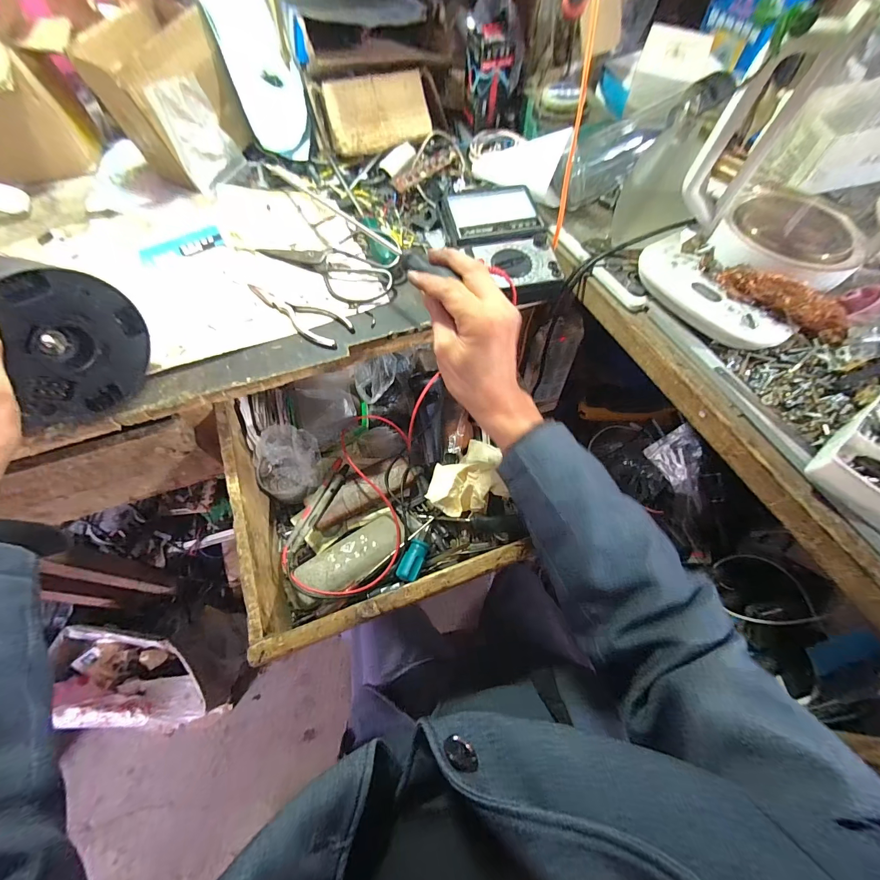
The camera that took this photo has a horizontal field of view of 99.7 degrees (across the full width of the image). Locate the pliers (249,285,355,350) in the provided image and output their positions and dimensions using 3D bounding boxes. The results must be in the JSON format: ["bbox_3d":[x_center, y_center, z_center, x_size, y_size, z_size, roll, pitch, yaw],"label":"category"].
[{"bbox_3d":[-0.171,-0.150,0.440,0.148,0.008,0.045,29,64,15],"label":"pliers"}]

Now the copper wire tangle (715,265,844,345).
[{"bbox_3d":[0.335,-0.136,0.362,0.118,0.030,0.023,41,68,20],"label":"copper wire tangle"}]

